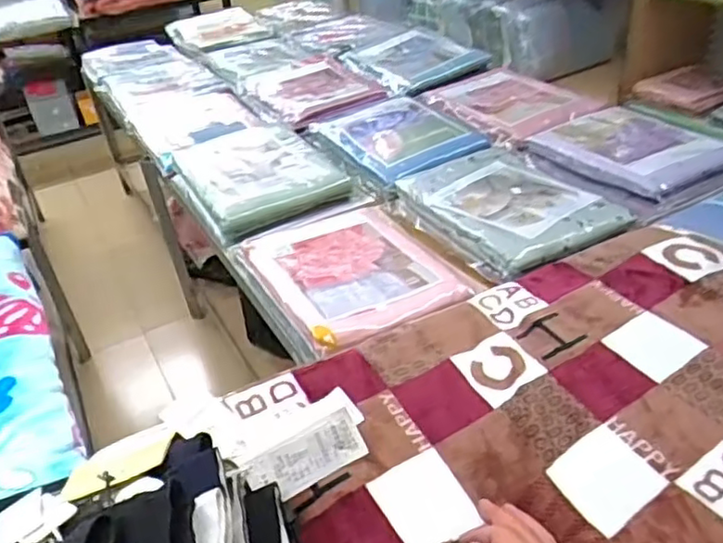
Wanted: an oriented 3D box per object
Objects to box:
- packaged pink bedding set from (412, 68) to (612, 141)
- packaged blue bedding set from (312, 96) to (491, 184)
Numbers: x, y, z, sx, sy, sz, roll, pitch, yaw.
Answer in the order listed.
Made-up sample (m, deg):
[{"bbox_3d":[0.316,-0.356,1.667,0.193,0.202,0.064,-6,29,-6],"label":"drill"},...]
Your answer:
[{"bbox_3d":[0.358,-0.440,1.685,0.264,0.066,0.450,-20,37,-18],"label":"packaged pink bedding set"},{"bbox_3d":[0.094,-0.339,1.566,0.273,0.038,0.389,-20,37,-18],"label":"packaged blue bedding set"}]

